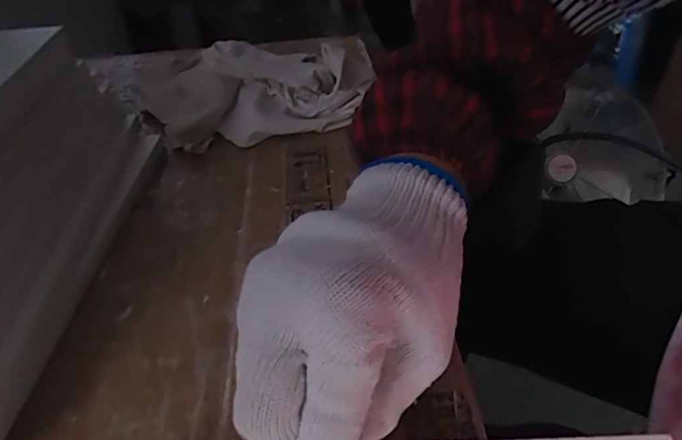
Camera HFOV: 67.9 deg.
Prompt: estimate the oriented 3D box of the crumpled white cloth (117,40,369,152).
[{"bbox_3d":[-0.081,-0.124,0.468,0.217,0.060,0.124,-11,39,-4],"label":"crumpled white cloth"}]

